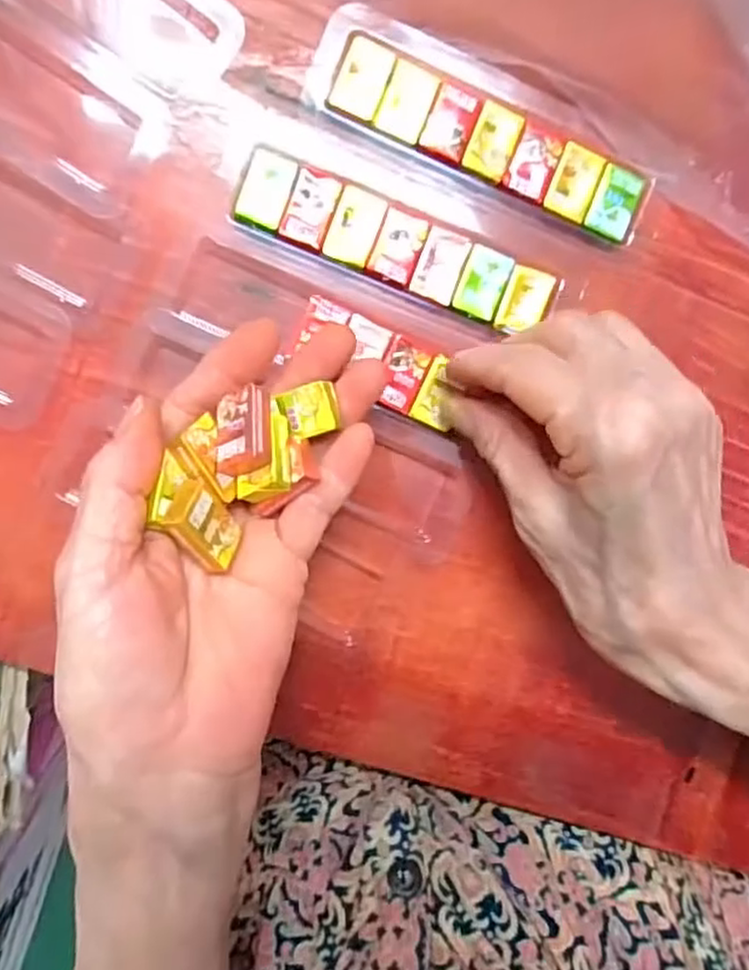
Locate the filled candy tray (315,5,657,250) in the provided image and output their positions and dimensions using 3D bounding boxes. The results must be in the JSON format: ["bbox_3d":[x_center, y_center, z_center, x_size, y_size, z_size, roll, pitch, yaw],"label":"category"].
[{"bbox_3d":[0.042,-0.131,0.257,0.131,0.006,0.037,23,93,-6],"label":"filled candy tray"}]

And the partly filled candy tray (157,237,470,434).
[{"bbox_3d":[-0.022,-0.055,0.258,0.109,0.007,0.033,21,93,-2],"label":"partly filled candy tray"}]

